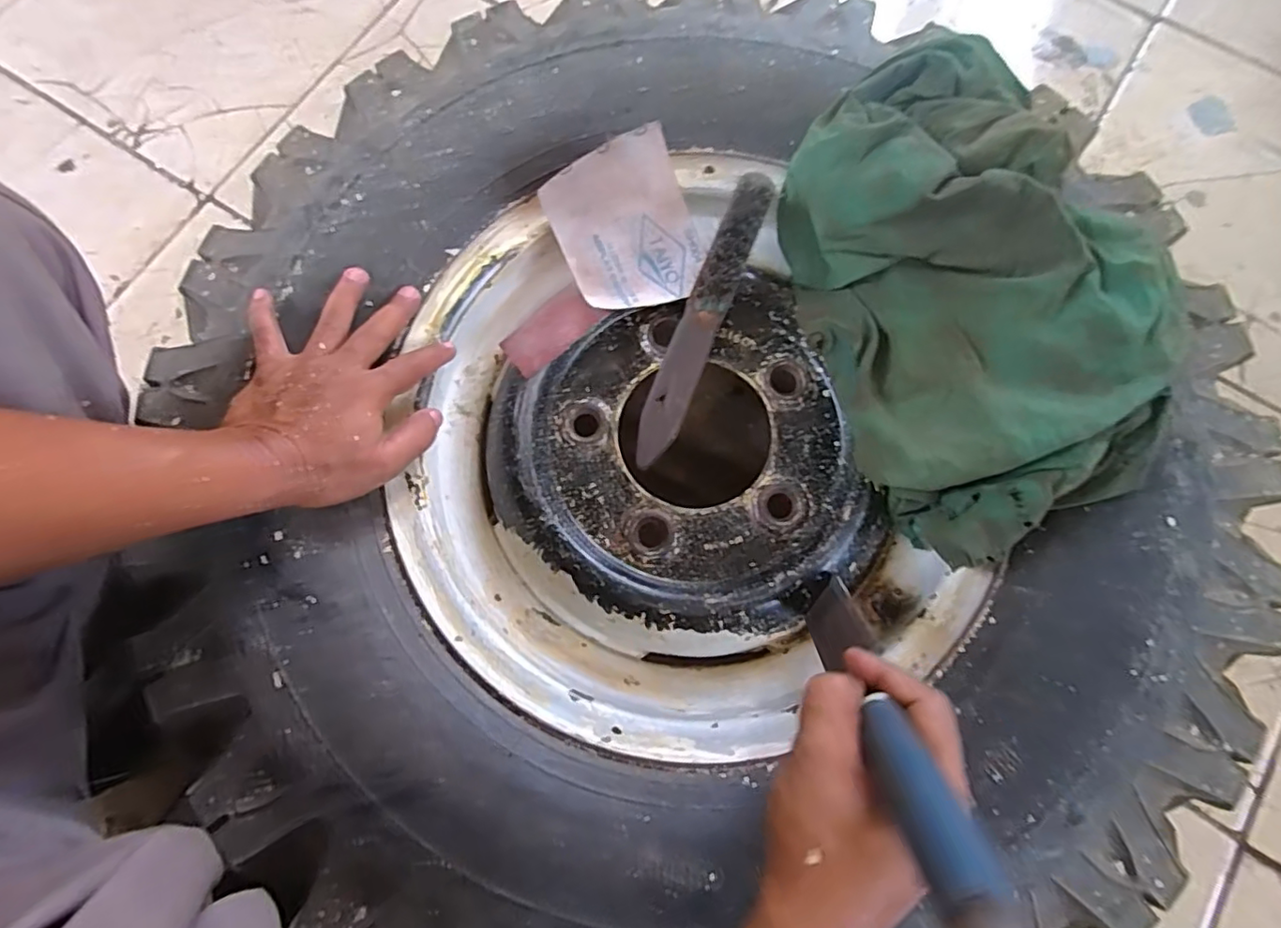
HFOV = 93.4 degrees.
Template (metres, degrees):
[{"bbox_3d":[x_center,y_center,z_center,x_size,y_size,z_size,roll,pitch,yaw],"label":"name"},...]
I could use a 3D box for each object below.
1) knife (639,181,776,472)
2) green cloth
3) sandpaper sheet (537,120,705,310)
[{"bbox_3d":[0.044,-0.101,0.433,0.031,0.025,0.216,23,99,6],"label":"knife"},{"bbox_3d":[0.219,-0.114,0.406,0.199,0.097,0.319,-20,76,-5],"label":"green cloth"},{"bbox_3d":[-0.010,-0.173,0.450,0.098,0.027,0.111,-25,102,2],"label":"sandpaper sheet"}]

